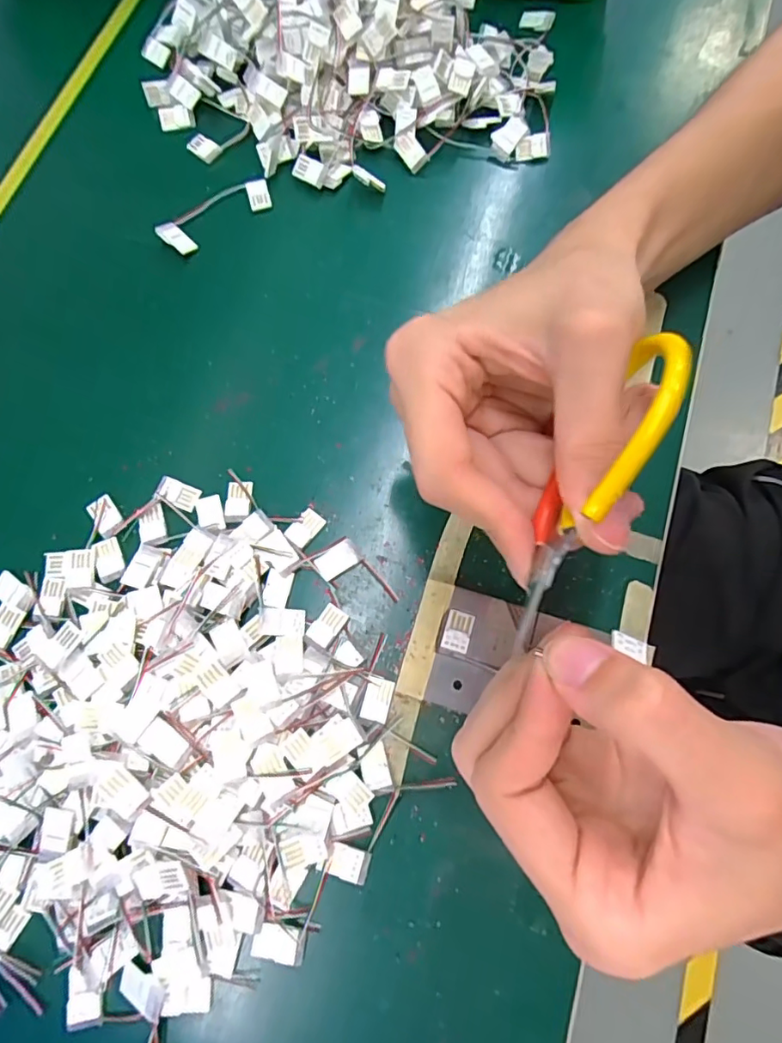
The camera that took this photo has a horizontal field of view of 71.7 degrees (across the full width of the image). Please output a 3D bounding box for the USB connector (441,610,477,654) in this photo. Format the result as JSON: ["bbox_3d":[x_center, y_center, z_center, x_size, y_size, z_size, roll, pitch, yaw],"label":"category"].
[{"bbox_3d":[0.029,0.047,0.230,0.012,0.004,0.017,17,75,5],"label":"USB connector"}]

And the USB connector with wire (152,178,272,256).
[{"bbox_3d":[-0.097,-0.171,0.297,0.066,0.009,0.026,-35,77,-9],"label":"USB connector with wire"}]

